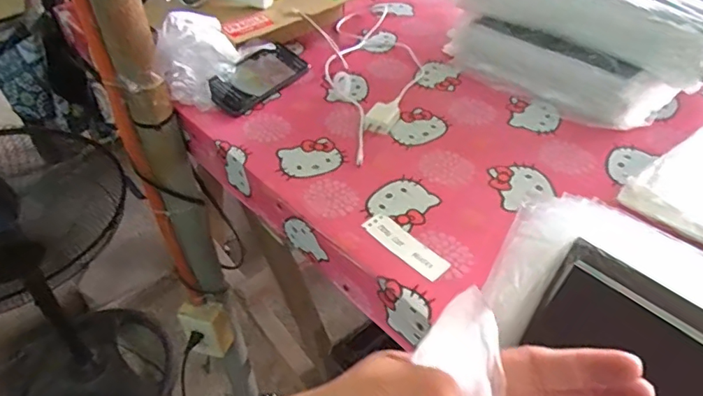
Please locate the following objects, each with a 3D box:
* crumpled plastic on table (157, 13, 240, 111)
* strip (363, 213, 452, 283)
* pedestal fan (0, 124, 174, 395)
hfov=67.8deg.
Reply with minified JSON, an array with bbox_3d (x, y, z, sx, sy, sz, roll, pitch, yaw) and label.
[{"bbox_3d":[-0.216,-0.200,0.736,0.043,0.128,0.121,18,48,22],"label":"crumpled plastic on table"},{"bbox_3d":[0.058,0.050,0.563,0.033,0.004,0.105,-33,51,-26],"label":"strip"},{"bbox_3d":[-0.682,0.175,1.121,0.558,0.855,0.503,26,50,27],"label":"pedestal fan"}]

